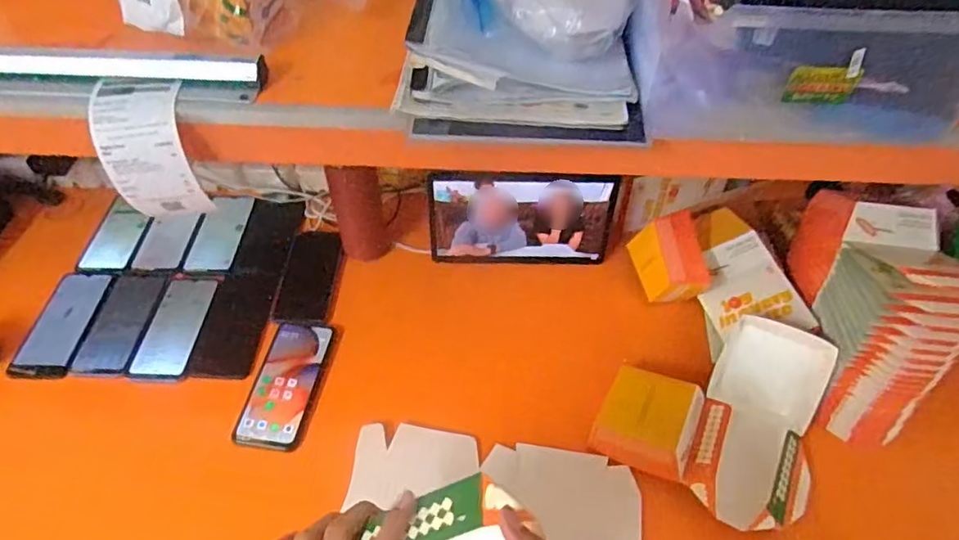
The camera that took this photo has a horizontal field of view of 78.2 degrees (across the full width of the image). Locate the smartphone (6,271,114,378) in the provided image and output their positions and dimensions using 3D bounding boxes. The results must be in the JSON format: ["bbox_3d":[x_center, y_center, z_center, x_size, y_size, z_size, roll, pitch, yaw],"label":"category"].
[{"bbox_3d":[-0.561,0.072,0.799,0.073,0.016,0.156,9,55,-6],"label":"smartphone"}]

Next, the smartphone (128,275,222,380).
[{"bbox_3d":[-0.408,0.074,0.791,0.076,0.013,0.158,3,51,2],"label":"smartphone"}]

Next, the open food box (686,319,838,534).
[{"bbox_3d":[0.321,0.165,0.664,0.126,0.096,0.237,18,53,13],"label":"open food box"}]

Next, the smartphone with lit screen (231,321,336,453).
[{"bbox_3d":[-0.242,0.138,0.739,0.079,0.010,0.166,7,51,5],"label":"smartphone with lit screen"}]

